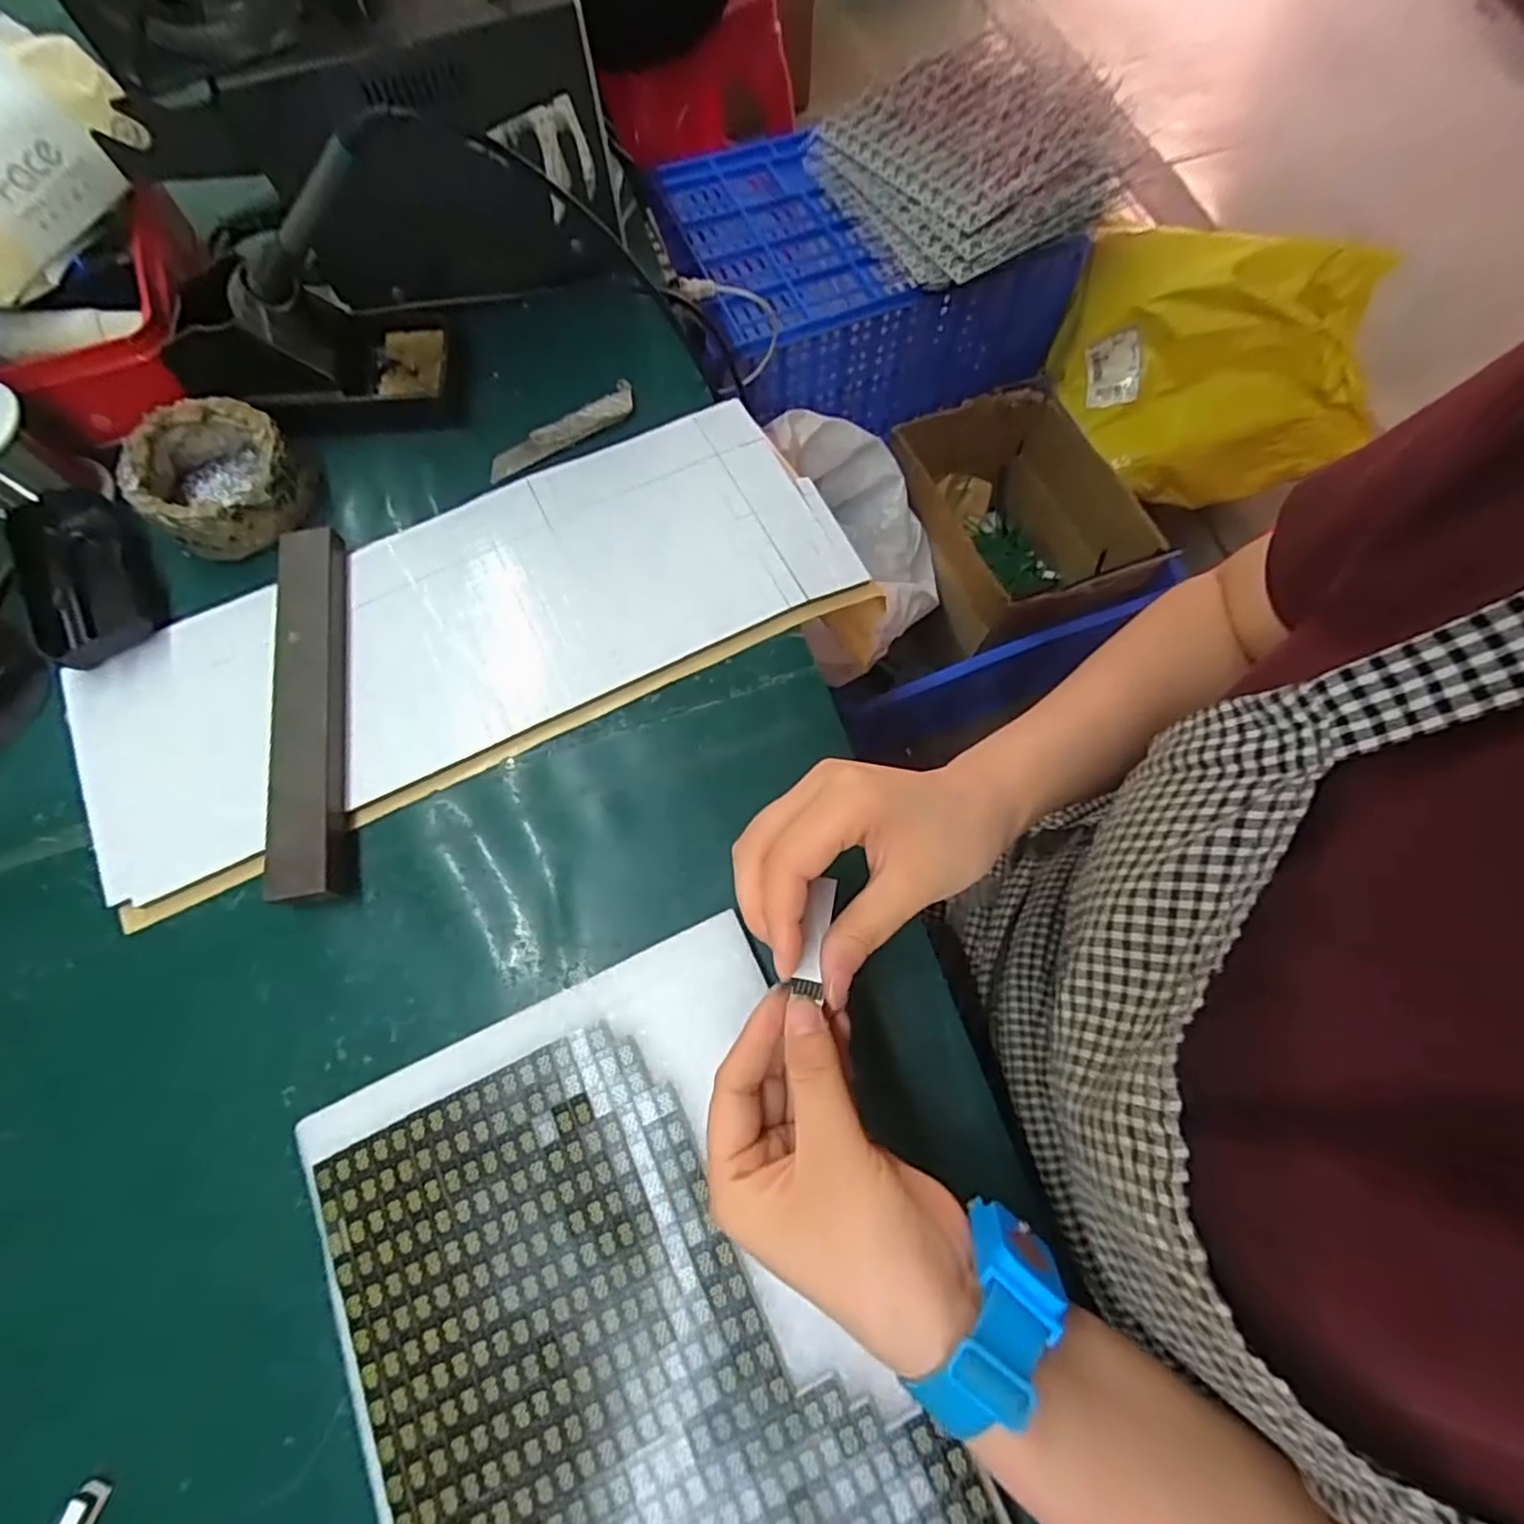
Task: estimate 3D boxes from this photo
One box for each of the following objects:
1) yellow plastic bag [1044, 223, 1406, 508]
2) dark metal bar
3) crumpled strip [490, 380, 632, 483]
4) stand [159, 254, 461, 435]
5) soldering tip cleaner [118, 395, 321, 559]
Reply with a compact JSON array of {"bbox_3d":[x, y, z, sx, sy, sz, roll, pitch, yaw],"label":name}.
[{"bbox_3d":[0.672,-0.572,1.021,0.461,0.273,0.231,18,71,8],"label":"yellow plastic bag"},{"bbox_3d":[-0.236,-0.031,0.360,0.028,0.026,0.204,-11,70,-3],"label":"dark metal bar"},{"bbox_3d":[-0.125,-0.207,0.432,0.101,0.011,0.022,-32,72,-10],"label":"crumpled strip"},{"bbox_3d":[-0.266,-0.250,0.411,0.148,0.074,0.074,-8,69,-2],"label":"stand"},{"bbox_3d":[-0.314,-0.166,0.401,0.084,0.044,0.084,0,69,1],"label":"soldering tip cleaner"}]

